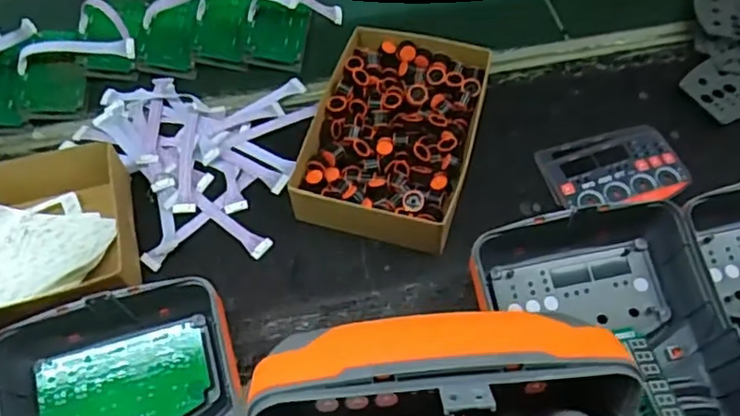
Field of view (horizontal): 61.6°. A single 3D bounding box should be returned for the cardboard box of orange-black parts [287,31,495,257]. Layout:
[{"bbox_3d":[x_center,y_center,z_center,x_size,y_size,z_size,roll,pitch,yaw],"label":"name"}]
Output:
[{"bbox_3d":[0.029,-0.085,0.718,0.175,0.060,0.269,14,59,10],"label":"cardboard box of orange-black parts"}]

